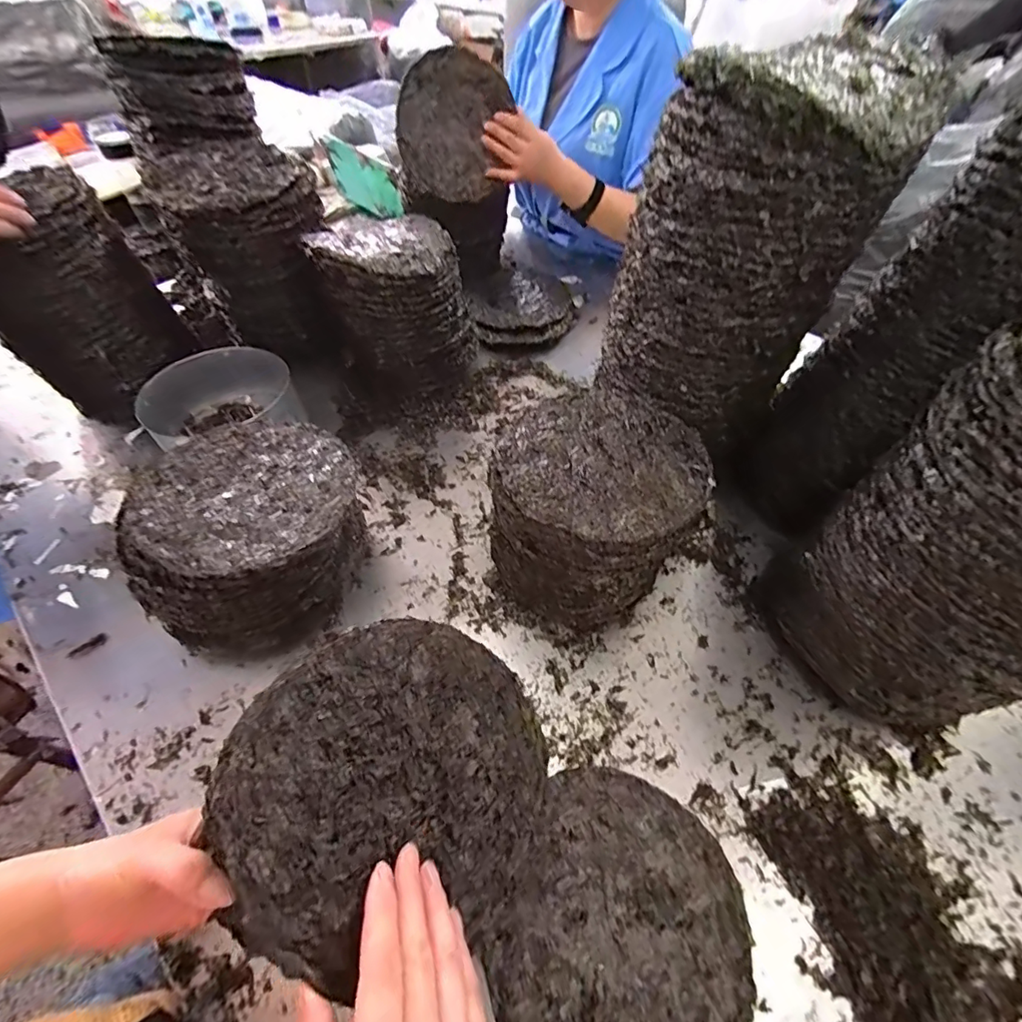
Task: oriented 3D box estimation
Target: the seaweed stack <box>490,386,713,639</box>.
[{"bbox_3d":[0.089,-0.002,0.510,0.215,0.170,0.193,-38,61,-26],"label":"seaweed stack"}]

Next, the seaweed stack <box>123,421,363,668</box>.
[{"bbox_3d":[-0.263,0.029,0.505,0.204,0.155,0.200,-12,52,-11],"label":"seaweed stack"}]

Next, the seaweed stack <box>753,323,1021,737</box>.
[{"bbox_3d":[0.374,0.040,0.374,0.171,0.344,0.193,-9,52,-9],"label":"seaweed stack"}]

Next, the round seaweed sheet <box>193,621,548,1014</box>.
[{"bbox_3d":[-0.068,0.160,0.292,0.197,0.015,0.172,10,58,-32],"label":"round seaweed sheet"}]

